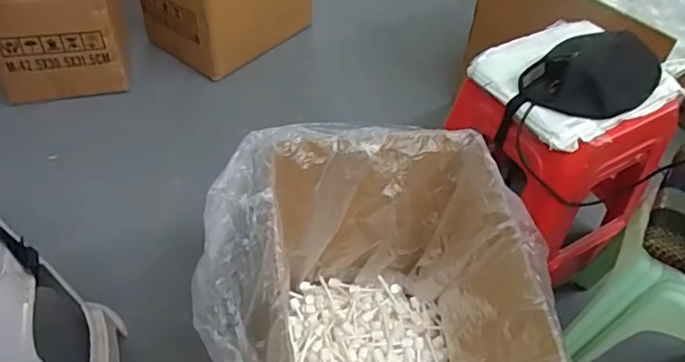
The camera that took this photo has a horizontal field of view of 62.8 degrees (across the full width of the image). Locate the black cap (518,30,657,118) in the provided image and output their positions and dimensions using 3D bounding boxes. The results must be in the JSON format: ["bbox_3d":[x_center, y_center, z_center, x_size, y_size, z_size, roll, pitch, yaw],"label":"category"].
[{"bbox_3d":[0.428,-0.182,0.942,0.235,0.059,0.159,-31,57,-27],"label":"black cap"}]

